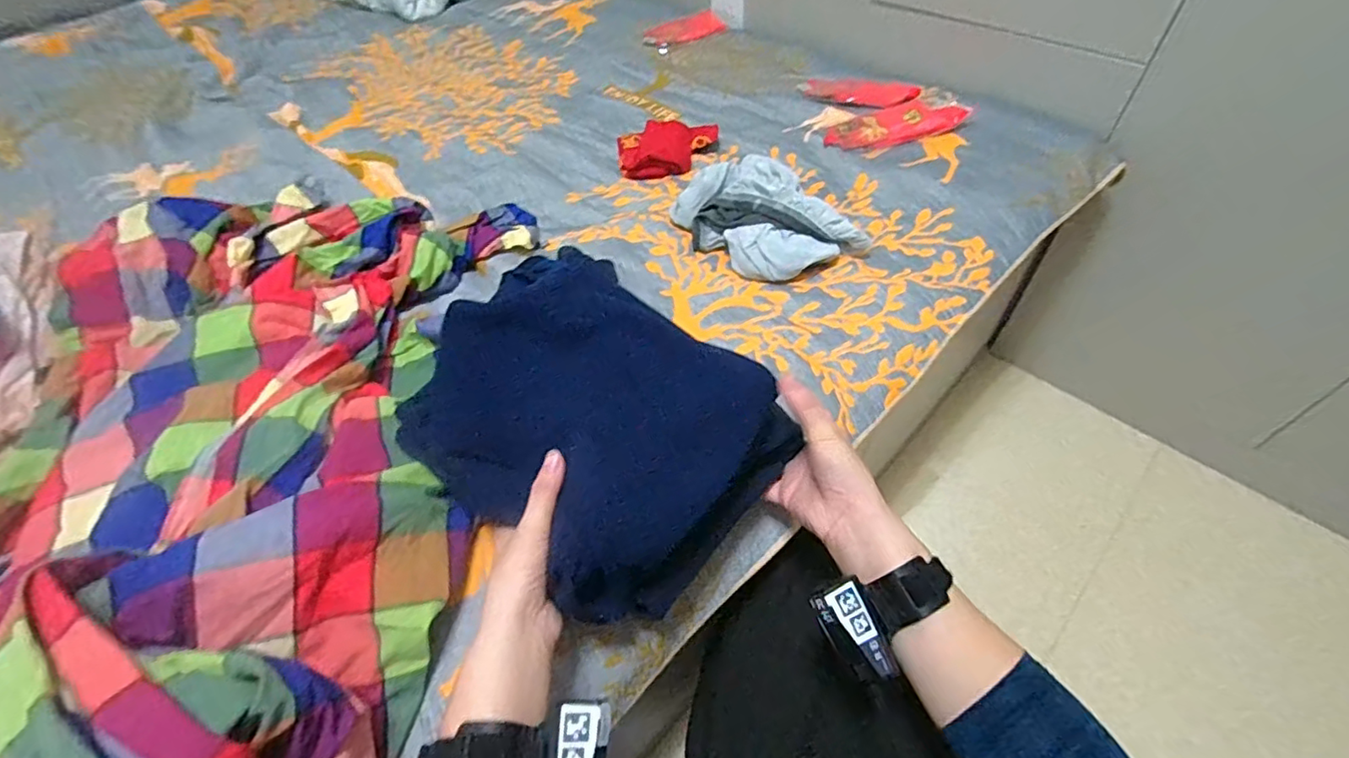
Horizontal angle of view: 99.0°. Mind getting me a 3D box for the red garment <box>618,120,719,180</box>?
[{"bbox_3d":[-0.007,-0.359,0.881,0.157,0.047,0.076,-17,54,-10],"label":"red garment"}]

